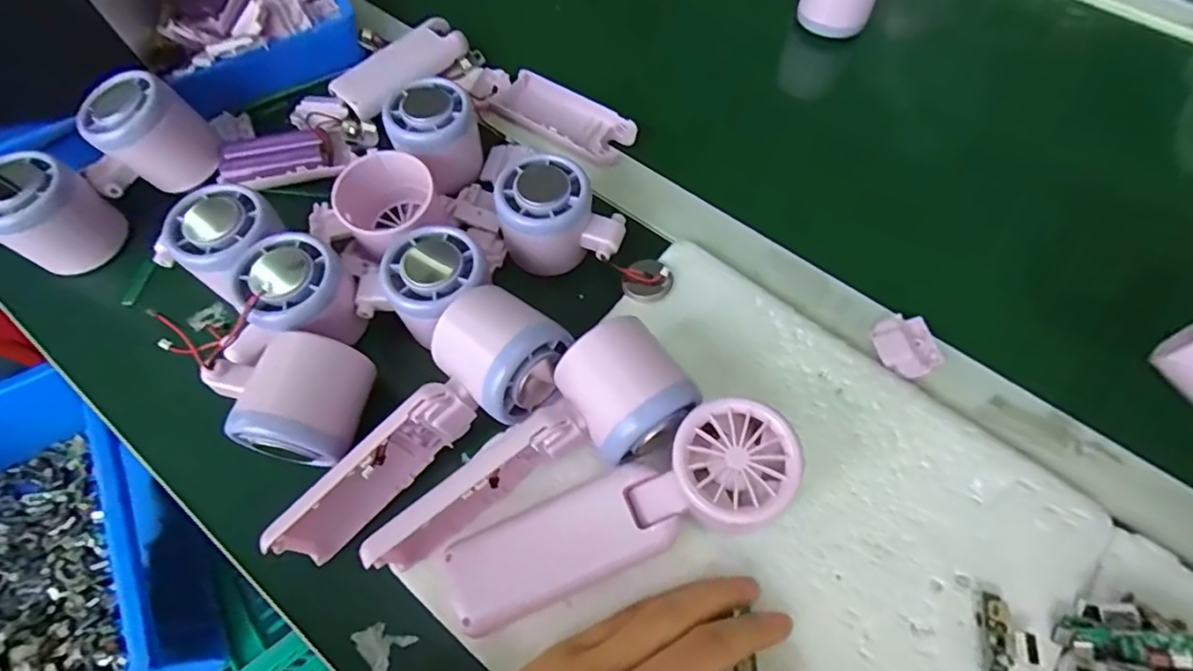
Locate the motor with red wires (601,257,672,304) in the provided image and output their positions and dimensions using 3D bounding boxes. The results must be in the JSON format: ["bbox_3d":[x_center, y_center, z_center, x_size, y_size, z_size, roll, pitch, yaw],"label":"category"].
[{"bbox_3d":[0.025,-0.038,0.338,0.025,0.011,0.039,-41,71,-19],"label":"motor with red wires"}]

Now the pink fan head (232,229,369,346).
[{"bbox_3d":[-0.162,-0.025,0.306,0.052,0.050,0.050,41,70,18],"label":"pink fan head"}]

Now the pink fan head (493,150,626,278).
[{"bbox_3d":[-0.021,-0.073,0.340,0.074,0.046,0.054,5,63,2],"label":"pink fan head"}]

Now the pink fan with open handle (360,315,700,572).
[{"bbox_3d":[-0.031,0.058,0.265,0.160,0.056,0.058,-37,68,-1],"label":"pink fan with open handle"}]

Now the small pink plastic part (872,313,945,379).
[{"bbox_3d":[0.182,0.006,0.330,0.032,0.006,0.038,-11,64,-6],"label":"small pink plastic part"}]

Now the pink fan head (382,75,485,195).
[{"bbox_3d":[-0.104,-0.132,0.370,0.053,0.050,0.049,0,63,0],"label":"pink fan head"}]

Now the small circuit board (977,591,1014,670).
[{"bbox_3d":[0.181,0.138,0.254,0.012,0.008,0.038,9,64,4],"label":"small circuit board"}]

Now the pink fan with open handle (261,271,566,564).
[{"bbox_3d":[-0.085,0.048,0.284,0.059,0.063,0.161,41,85,19],"label":"pink fan with open handle"}]

